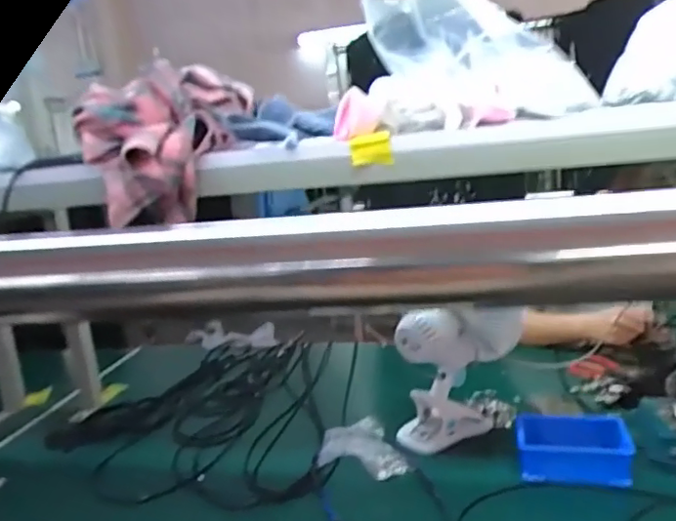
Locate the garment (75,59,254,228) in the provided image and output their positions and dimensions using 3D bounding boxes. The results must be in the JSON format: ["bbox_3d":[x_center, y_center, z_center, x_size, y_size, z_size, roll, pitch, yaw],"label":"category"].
[{"bbox_3d":[-0.200,-0.144,0.699,0.136,0.172,0.229,-4,13,13],"label":"garment"}]

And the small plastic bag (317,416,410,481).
[{"bbox_3d":[0.035,0.282,0.909,0.135,0.045,0.127,-7,12,-1],"label":"small plastic bag"}]

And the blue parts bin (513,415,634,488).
[{"bbox_3d":[0.340,0.267,0.847,0.152,0.049,0.111,-2,13,18],"label":"blue parts bin"}]

